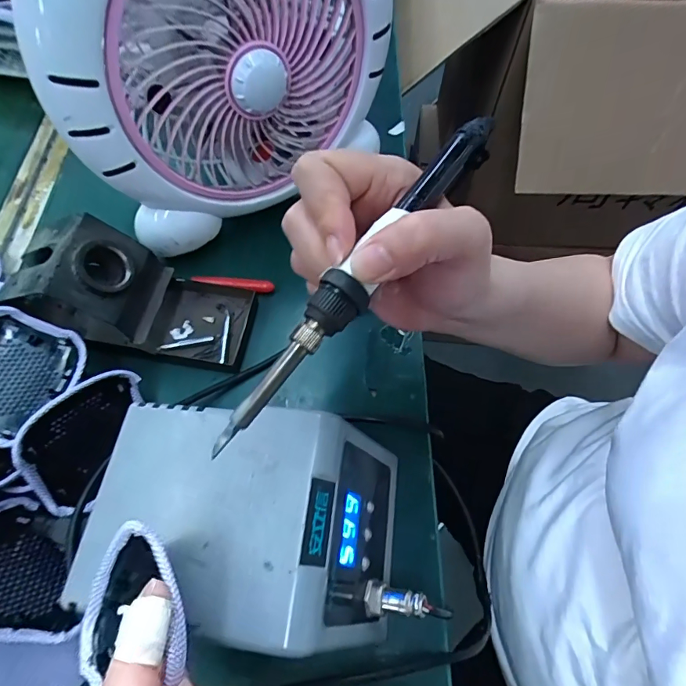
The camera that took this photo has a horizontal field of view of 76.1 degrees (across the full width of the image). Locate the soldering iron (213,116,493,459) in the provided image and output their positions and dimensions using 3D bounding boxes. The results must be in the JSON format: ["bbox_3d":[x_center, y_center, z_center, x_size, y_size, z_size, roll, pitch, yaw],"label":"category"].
[{"bbox_3d":[0.011,-0.035,0.189,0.018,0.026,0.193,35,76,16],"label":"soldering iron"}]

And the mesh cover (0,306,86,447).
[{"bbox_3d":[-0.216,0.019,0.279,0.072,0.016,0.080,31,58,-11],"label":"mesh cover"}]

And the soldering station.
[{"bbox_3d":[-0.045,0.105,0.256,0.171,0.092,0.116,8,63,3],"label":"soldering station"}]

